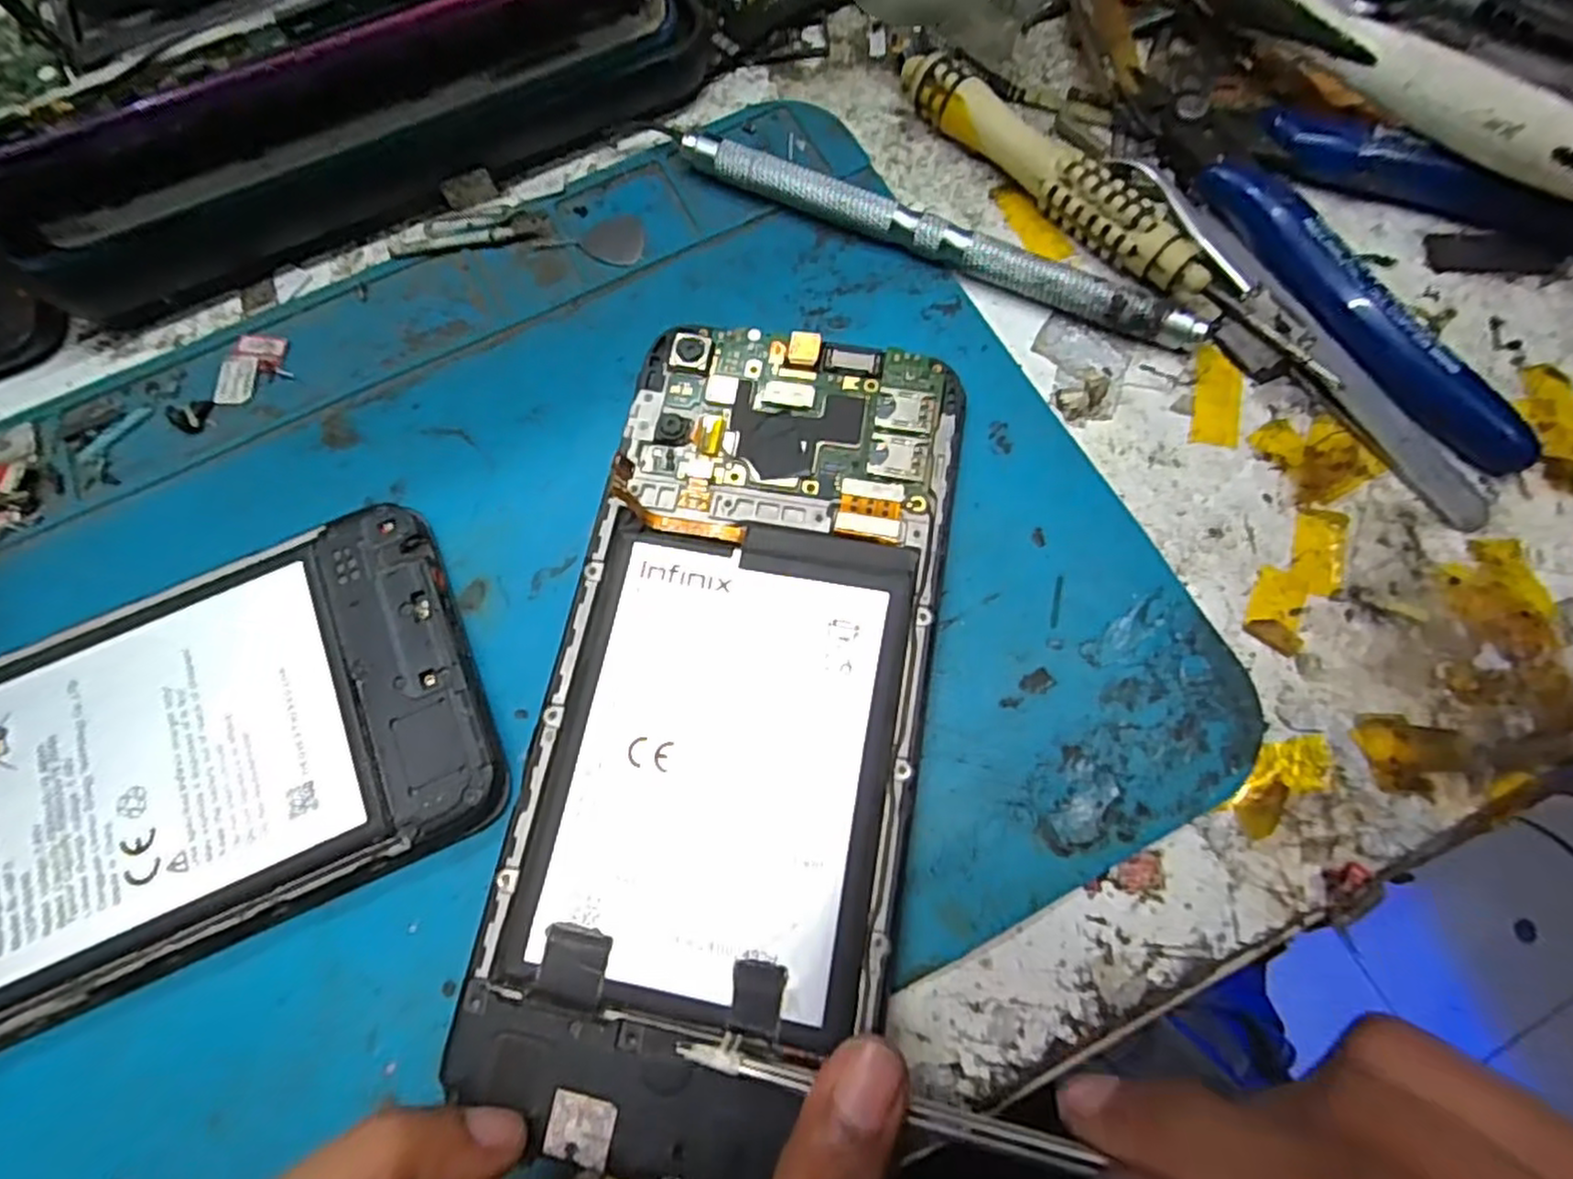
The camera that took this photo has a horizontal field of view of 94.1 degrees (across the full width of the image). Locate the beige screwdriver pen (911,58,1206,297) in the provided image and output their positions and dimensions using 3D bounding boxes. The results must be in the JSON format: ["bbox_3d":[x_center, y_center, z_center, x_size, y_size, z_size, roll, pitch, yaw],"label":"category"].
[{"bbox_3d":[0.062,-0.102,0.178,0.013,0.014,0.094,-39,76,-9],"label":"beige screwdriver pen"}]

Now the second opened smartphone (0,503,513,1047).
[{"bbox_3d":[-0.138,0.043,0.140,0.160,0.010,0.070,-24,74,-5],"label":"second opened smartphone"}]

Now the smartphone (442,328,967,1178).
[{"bbox_3d":[-0.010,0.018,0.139,0.070,0.005,0.156,11,72,6],"label":"smartphone"}]

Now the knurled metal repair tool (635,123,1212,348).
[{"bbox_3d":[0.031,-0.083,0.173,0.133,0.011,0.007,24,76,9],"label":"knurled metal repair tool"}]

